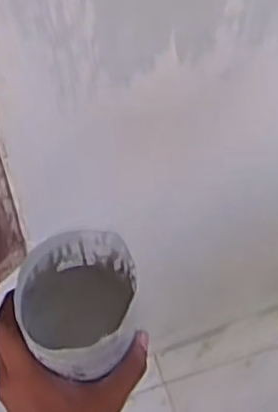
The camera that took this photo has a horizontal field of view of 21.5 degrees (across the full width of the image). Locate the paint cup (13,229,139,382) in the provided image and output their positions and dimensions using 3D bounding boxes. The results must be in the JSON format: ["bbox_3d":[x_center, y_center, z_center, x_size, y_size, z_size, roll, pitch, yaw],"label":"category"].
[{"bbox_3d":[-0.041,0.073,0.541,0.088,0.090,0.096,1,66,-2],"label":"paint cup"}]

